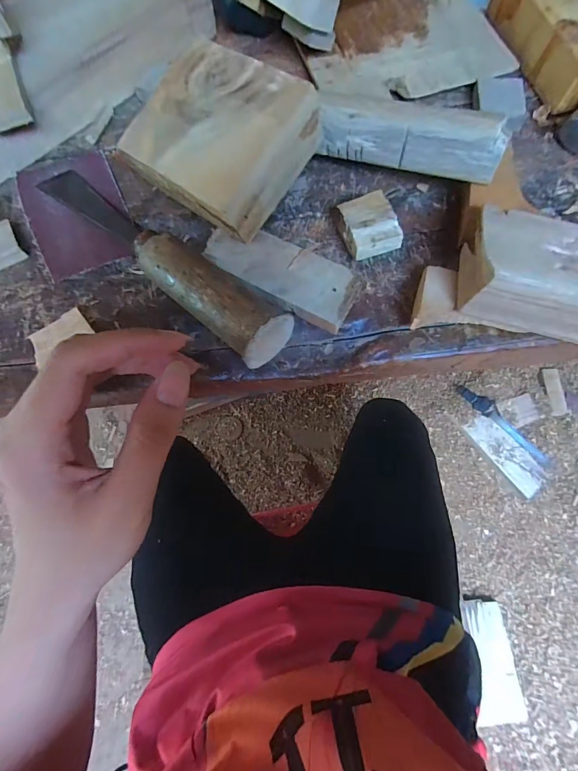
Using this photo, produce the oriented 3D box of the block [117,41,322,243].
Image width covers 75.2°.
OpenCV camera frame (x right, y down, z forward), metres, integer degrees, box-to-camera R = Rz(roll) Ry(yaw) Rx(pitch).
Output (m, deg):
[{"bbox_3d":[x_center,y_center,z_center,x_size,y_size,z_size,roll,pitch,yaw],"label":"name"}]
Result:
[{"bbox_3d":[-0.042,-0.152,0.233,0.094,0.033,0.088,37,94,11],"label":"block"}]

